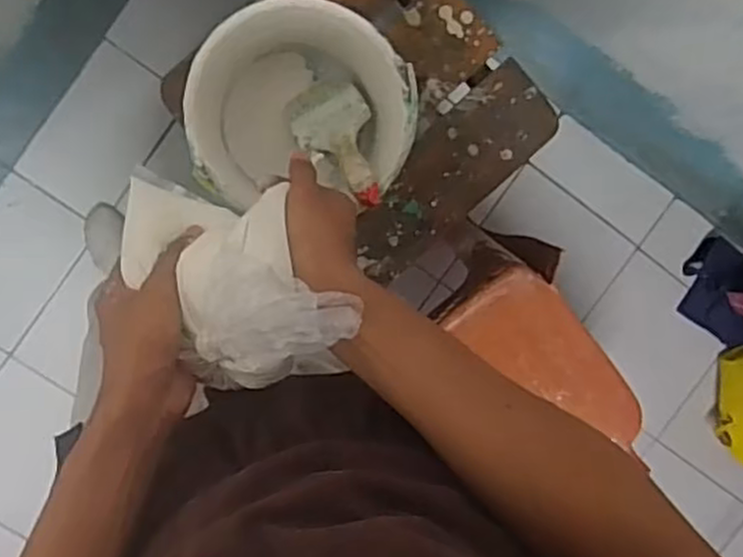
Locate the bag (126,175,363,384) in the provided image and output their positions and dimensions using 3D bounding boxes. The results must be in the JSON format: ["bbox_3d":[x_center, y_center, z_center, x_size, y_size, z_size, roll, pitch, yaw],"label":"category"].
[{"bbox_3d":[-0.094,-0.004,0.508,0.115,0.207,0.097,-48,139,0],"label":"bag"}]

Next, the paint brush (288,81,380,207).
[{"bbox_3d":[-0.025,-0.120,0.662,0.068,0.164,0.019,-22,139,-3],"label":"paint brush"}]

